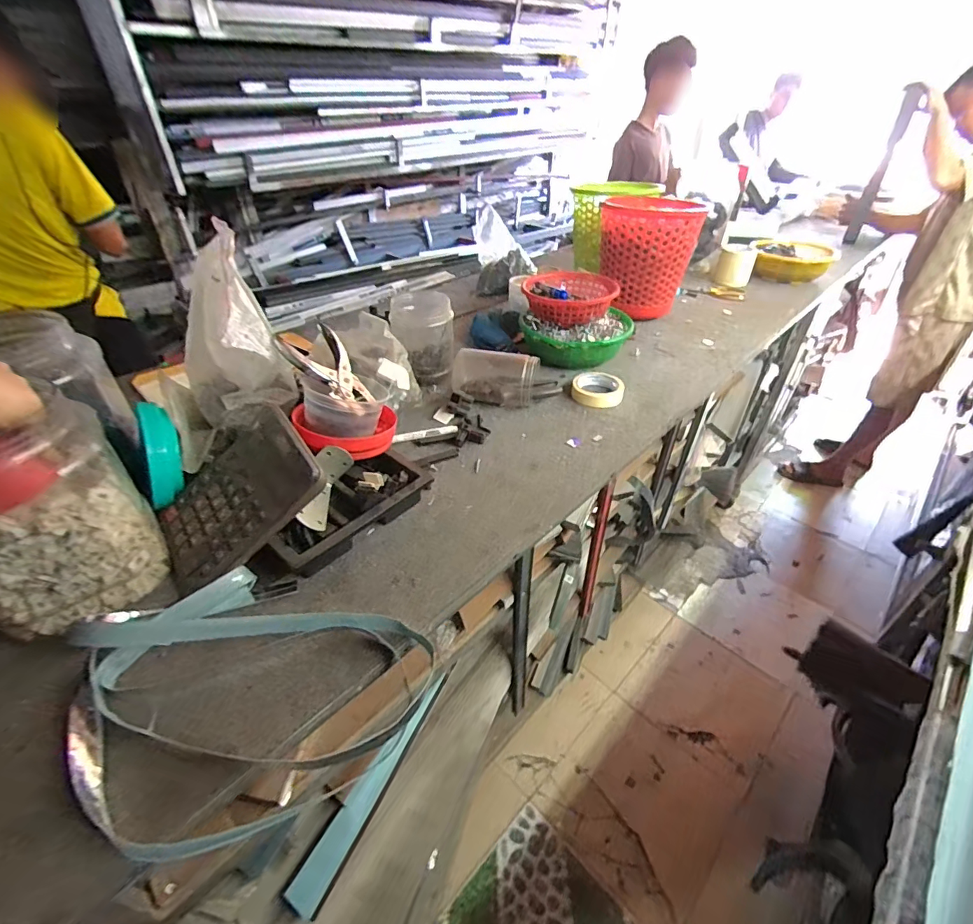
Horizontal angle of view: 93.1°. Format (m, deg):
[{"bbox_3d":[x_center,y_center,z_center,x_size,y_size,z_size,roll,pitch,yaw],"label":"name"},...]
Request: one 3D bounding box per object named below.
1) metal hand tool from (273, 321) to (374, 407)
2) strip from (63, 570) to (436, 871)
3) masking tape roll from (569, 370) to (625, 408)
[{"bbox_3d":[-0.214,-0.132,0.660,0.140,0.024,0.088,43,49,2],"label":"metal hand tool"},{"bbox_3d":[-0.212,0.190,0.427,0.299,0.044,0.240,-16,40,-19],"label":"strip"},{"bbox_3d":[0.206,-0.135,0.852,0.091,0.023,0.093,-1,38,0],"label":"masking tape roll"}]

